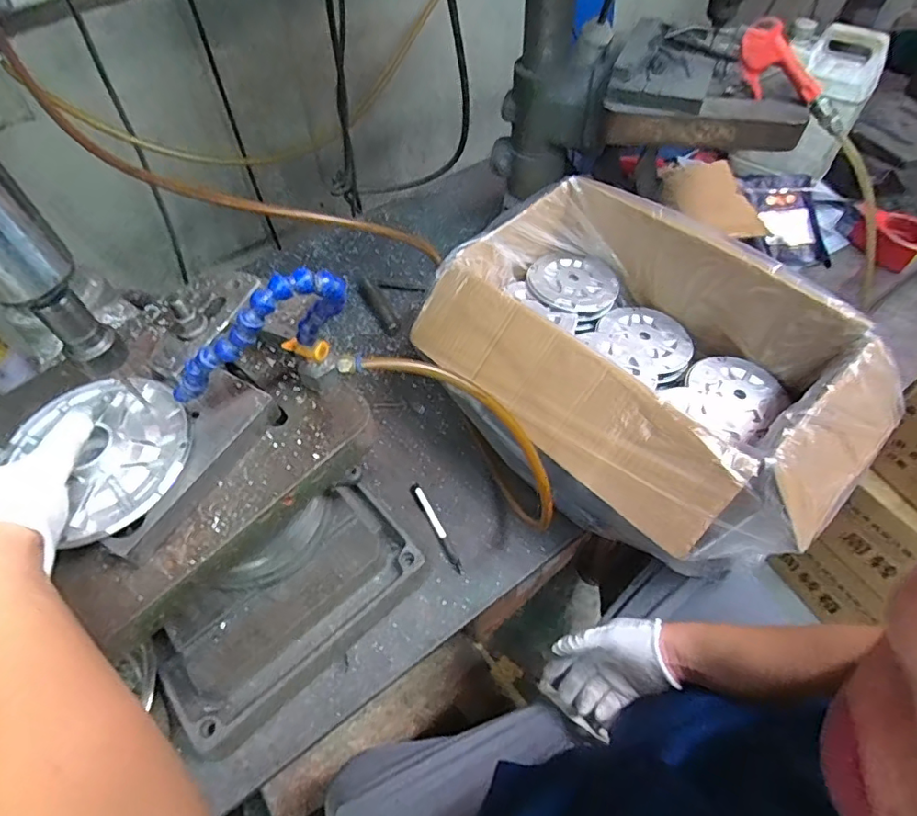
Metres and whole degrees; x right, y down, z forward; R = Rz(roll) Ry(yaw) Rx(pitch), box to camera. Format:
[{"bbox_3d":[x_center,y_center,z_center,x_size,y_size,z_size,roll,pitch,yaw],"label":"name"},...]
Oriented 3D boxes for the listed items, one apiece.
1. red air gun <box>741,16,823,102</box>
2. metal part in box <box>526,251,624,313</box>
[{"bbox_3d":[0.415,-0.446,0.679,0.111,0.082,0.033,26,60,19],"label":"red air gun"},{"bbox_3d":[0.173,-0.191,0.812,0.136,0.018,0.111,18,58,14],"label":"metal part in box"}]

